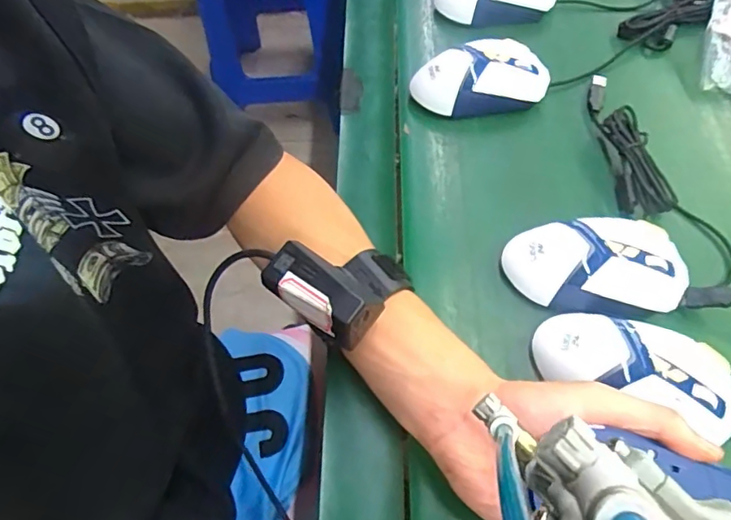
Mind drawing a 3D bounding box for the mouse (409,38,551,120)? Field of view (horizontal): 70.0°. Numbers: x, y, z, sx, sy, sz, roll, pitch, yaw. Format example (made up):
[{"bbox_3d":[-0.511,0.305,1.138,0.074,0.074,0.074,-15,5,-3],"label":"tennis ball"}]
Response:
[{"bbox_3d":[0.102,-0.164,0.477,0.122,0.044,0.063,-8,58,-2],"label":"mouse"}]

